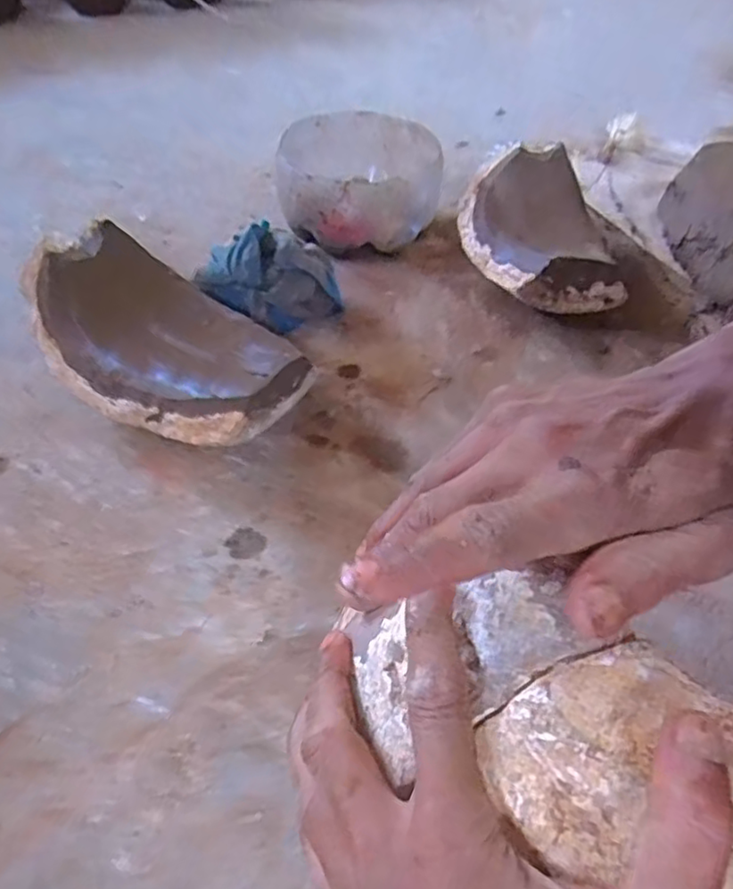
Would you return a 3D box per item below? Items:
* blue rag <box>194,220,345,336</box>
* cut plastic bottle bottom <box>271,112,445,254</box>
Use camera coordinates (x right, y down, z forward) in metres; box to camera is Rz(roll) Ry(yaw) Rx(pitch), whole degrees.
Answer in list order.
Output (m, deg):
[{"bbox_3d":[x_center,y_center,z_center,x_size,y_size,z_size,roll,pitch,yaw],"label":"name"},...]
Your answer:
[{"bbox_3d":[-0.119,-0.208,0.788,0.172,0.113,0.103,-2,49,-5],"label":"blue rag"},{"bbox_3d":[-0.011,-0.401,0.960,0.219,0.118,0.252,3,48,-1],"label":"cut plastic bottle bottom"}]

